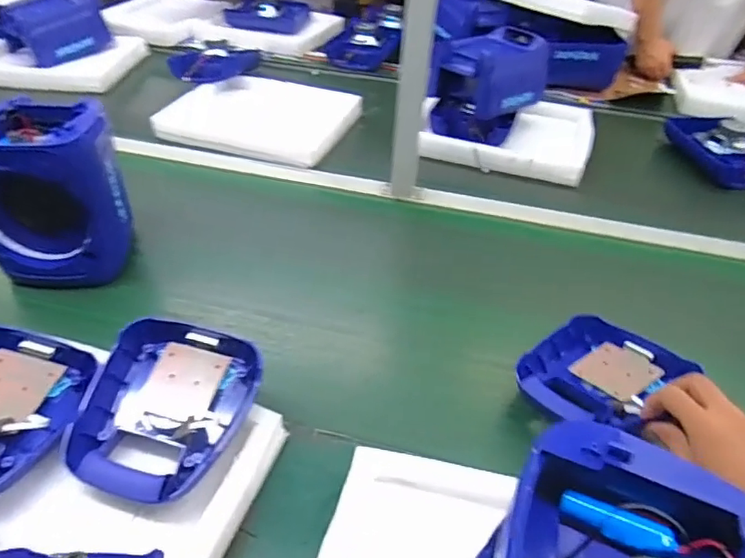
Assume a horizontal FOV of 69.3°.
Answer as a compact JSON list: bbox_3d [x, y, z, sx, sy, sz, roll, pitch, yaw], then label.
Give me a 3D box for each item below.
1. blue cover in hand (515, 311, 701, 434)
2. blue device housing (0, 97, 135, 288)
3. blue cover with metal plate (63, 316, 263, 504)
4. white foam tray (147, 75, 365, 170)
[{"bbox_3d":[0.265,0.119,0.634,0.198,0.050,0.163,-24,33,-31],"label":"blue cover in hand"},{"bbox_3d":[-0.439,-0.121,0.746,0.155,0.206,0.141,2,42,0],"label":"blue device housing"},{"bbox_3d":[-0.210,0.131,0.556,0.165,0.069,0.182,17,60,6],"label":"blue cover with metal plate"},{"bbox_3d":[-0.235,-0.371,1.202,0.373,0.034,0.343,12,43,11],"label":"white foam tray"}]

